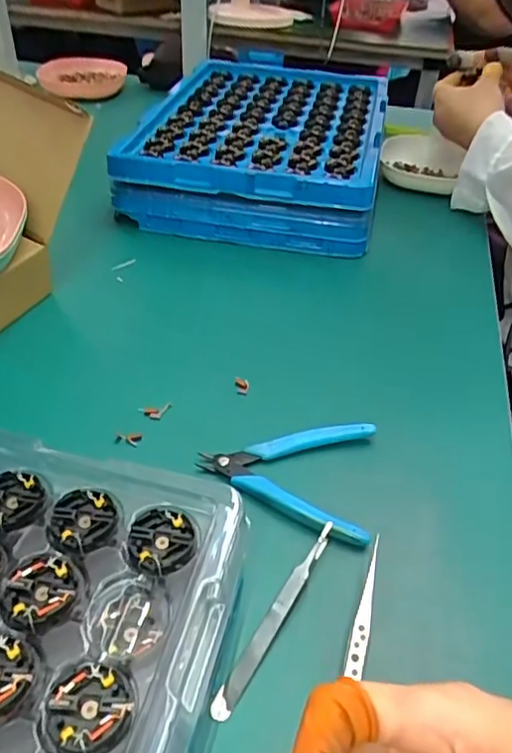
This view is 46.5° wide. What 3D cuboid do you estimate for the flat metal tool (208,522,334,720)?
[{"bbox_3d":[0.012,0.125,0.318,0.010,0.012,0.116,24,45,21],"label":"flat metal tool"}]

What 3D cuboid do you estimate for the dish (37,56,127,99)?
[{"bbox_3d":[-0.295,-0.515,1.021,0.142,0.030,0.152,-7,43,-10],"label":"dish"}]

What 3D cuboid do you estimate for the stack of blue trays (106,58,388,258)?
[{"bbox_3d":[0.023,-0.311,0.750,0.271,0.070,0.387,8,42,7],"label":"stack of blue trays"}]

